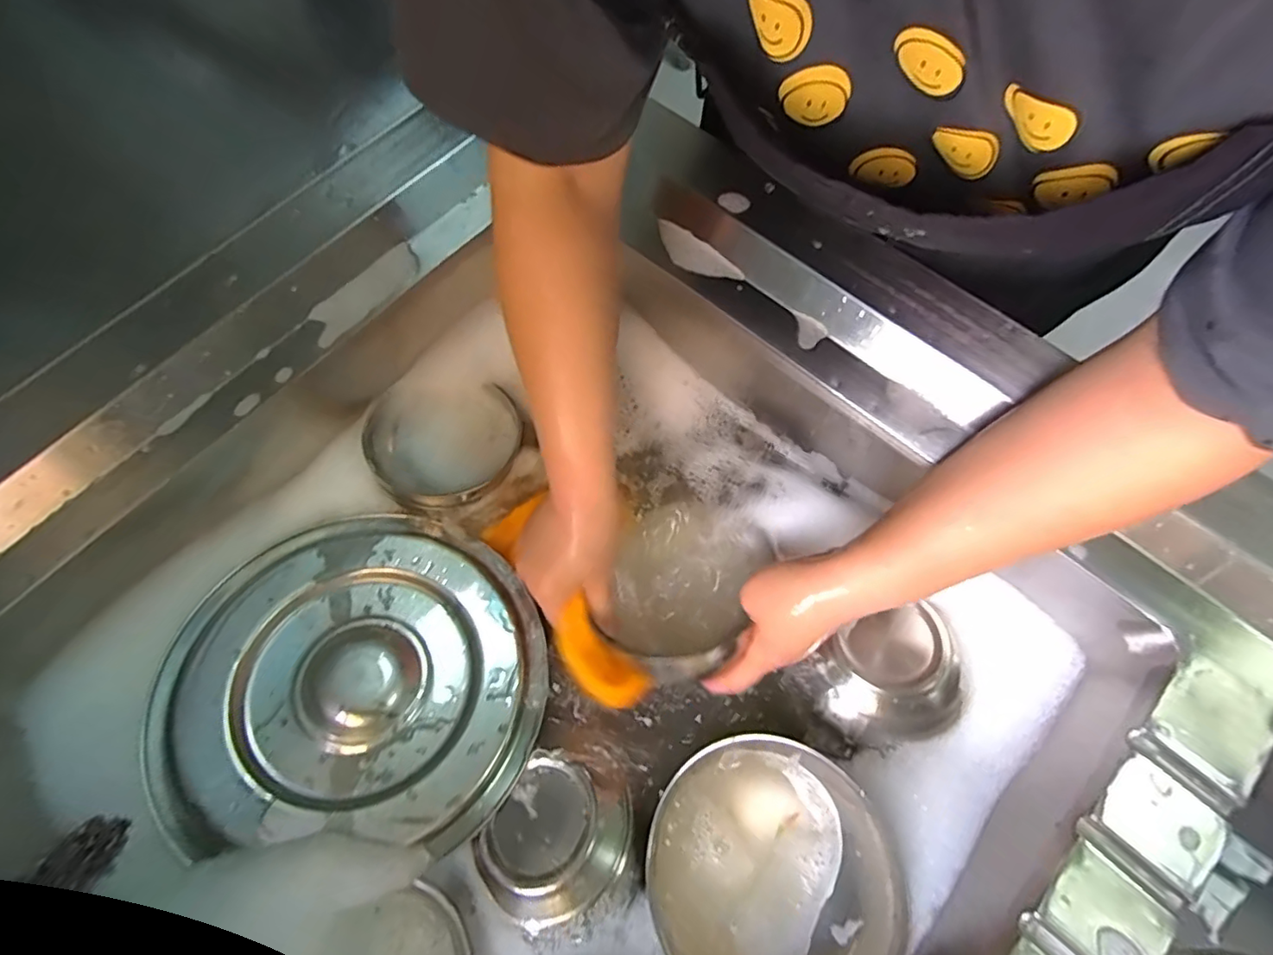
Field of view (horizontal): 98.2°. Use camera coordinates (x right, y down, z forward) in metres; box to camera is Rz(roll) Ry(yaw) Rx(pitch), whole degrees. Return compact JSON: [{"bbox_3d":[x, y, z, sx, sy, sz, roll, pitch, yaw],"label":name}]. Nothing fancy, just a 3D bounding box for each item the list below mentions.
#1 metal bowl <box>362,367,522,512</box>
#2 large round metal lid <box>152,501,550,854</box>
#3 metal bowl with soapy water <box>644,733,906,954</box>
[{"bbox_3d":[-0.156,-0.031,0.447,0.109,0.040,0.117,0,70,1],"label":"metal bowl"},{"bbox_3d":[-0.188,0.128,0.389,0.237,0.017,0.215,6,60,-11],"label":"large round metal lid"},{"bbox_3d":[0.077,0.239,0.332,0.134,0.065,0.147,0,70,1],"label":"metal bowl with soapy water"}]

